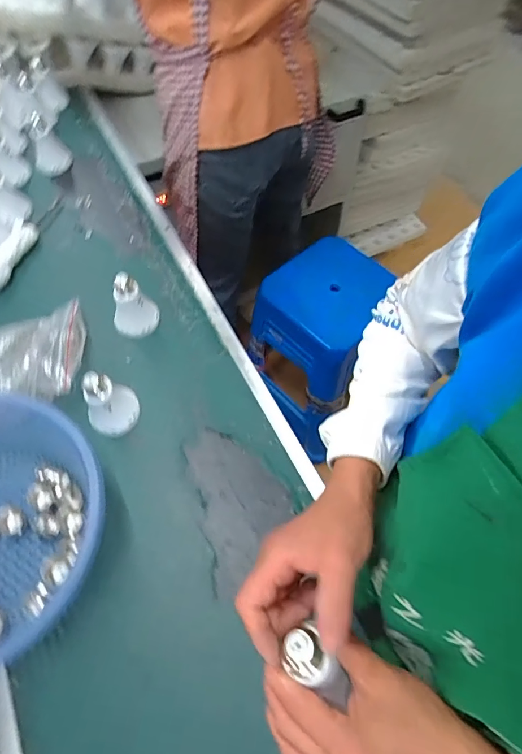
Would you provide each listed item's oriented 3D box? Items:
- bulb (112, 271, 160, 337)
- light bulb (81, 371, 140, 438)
[{"bbox_3d":[-0.185,-0.107,0.619,0.064,0.093,0.053,-21,62,-12],"label":"bulb"},{"bbox_3d":[-0.191,0.027,0.540,0.064,0.084,0.060,0,60,0],"label":"light bulb"}]

